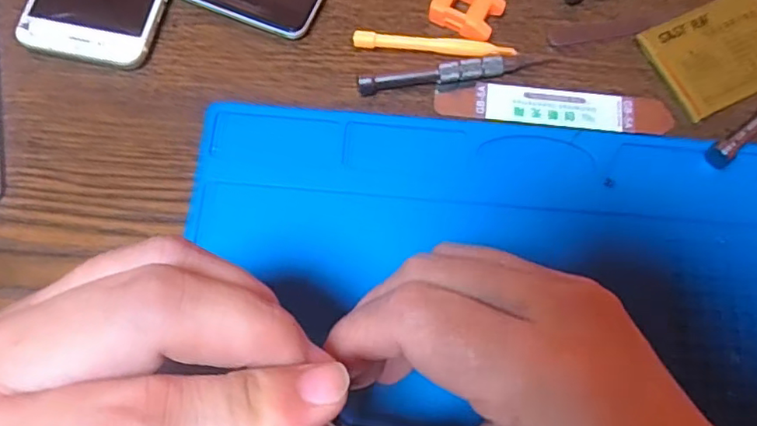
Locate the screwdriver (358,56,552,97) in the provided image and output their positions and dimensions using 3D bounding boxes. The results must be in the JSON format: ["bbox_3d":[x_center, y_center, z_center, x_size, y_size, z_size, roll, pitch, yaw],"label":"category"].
[{"bbox_3d":[0.039,-0.071,0.292,0.098,0.009,0.009,-10,73,-5],"label":"screwdriver"}]

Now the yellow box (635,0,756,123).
[{"bbox_3d":[0.183,-0.086,0.304,0.076,0.004,0.056,-25,75,-9],"label":"yellow box"}]

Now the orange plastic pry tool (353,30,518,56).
[{"bbox_3d":[0.029,-0.087,0.298,0.082,0.006,0.008,5,73,0],"label":"orange plastic pry tool"}]

